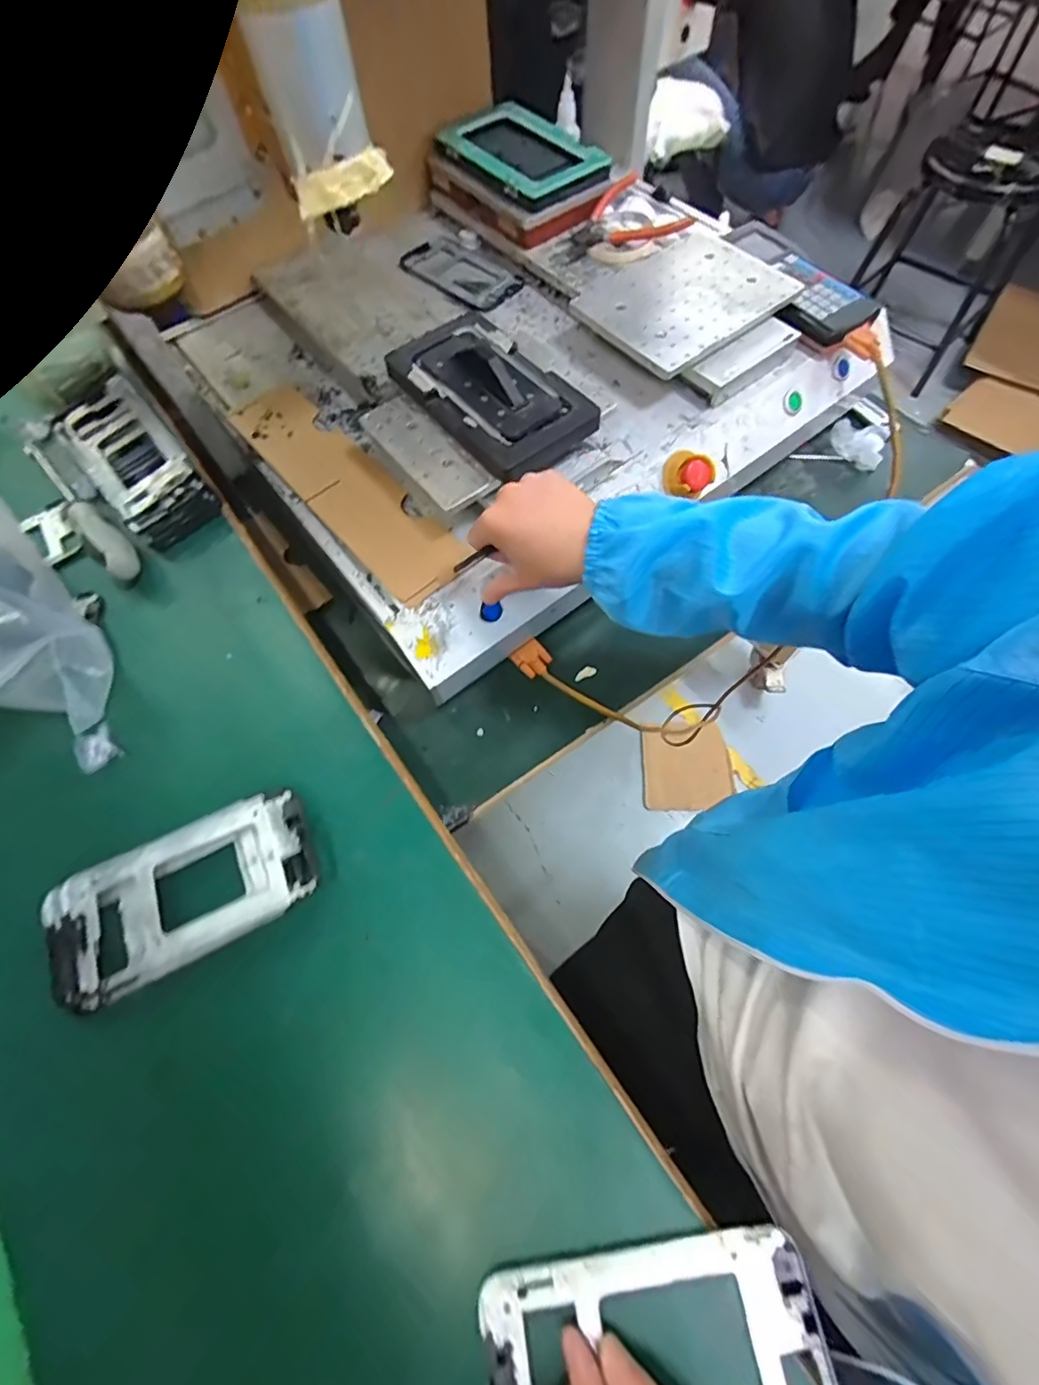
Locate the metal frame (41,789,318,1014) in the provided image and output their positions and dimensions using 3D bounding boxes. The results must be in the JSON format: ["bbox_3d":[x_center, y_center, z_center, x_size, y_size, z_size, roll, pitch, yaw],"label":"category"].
[{"bbox_3d":[-0.215,0.130,0.347,0.165,0.020,0.081,-25,67,-9],"label":"metal frame"}]

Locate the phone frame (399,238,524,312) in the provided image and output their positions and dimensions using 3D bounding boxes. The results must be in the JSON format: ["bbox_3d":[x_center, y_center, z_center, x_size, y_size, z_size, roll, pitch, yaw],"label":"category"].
[{"bbox_3d":[-0.073,-0.522,0.658,0.157,0.005,0.087,41,73,19],"label":"phone frame"}]

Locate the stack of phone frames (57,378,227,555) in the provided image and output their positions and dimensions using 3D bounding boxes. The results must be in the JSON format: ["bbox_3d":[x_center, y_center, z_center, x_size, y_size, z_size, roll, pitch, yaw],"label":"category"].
[{"bbox_3d":[-0.352,-0.212,0.489,0.075,0.044,0.181,-38,69,-14],"label":"stack of phone frames"}]

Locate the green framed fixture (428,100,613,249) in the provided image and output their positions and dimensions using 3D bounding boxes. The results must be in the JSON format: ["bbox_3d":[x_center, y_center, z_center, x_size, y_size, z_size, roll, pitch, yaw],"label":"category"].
[{"bbox_3d":[-0.001,-0.648,0.678,0.150,0.069,0.236,-32,68,-12],"label":"green framed fixture"}]

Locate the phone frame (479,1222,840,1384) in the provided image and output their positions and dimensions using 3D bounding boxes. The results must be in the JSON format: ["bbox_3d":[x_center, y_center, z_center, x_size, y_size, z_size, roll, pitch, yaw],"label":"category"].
[{"bbox_3d":[0.065,0.312,0.256,0.161,0.006,0.076,-5,67,2],"label":"phone frame"}]

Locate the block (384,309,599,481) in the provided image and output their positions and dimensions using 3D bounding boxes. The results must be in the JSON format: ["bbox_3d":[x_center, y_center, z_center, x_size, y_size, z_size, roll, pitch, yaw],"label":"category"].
[{"bbox_3d":[-0.025,-0.280,0.490,0.109,0.024,0.209,-37,69,-13],"label":"block"}]

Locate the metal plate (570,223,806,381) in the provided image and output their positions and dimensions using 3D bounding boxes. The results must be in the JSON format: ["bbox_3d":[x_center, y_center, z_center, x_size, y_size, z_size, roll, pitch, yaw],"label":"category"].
[{"bbox_3d":[0.170,-0.431,0.572,0.197,0.013,0.195,-34,64,-10],"label":"metal plate"}]

